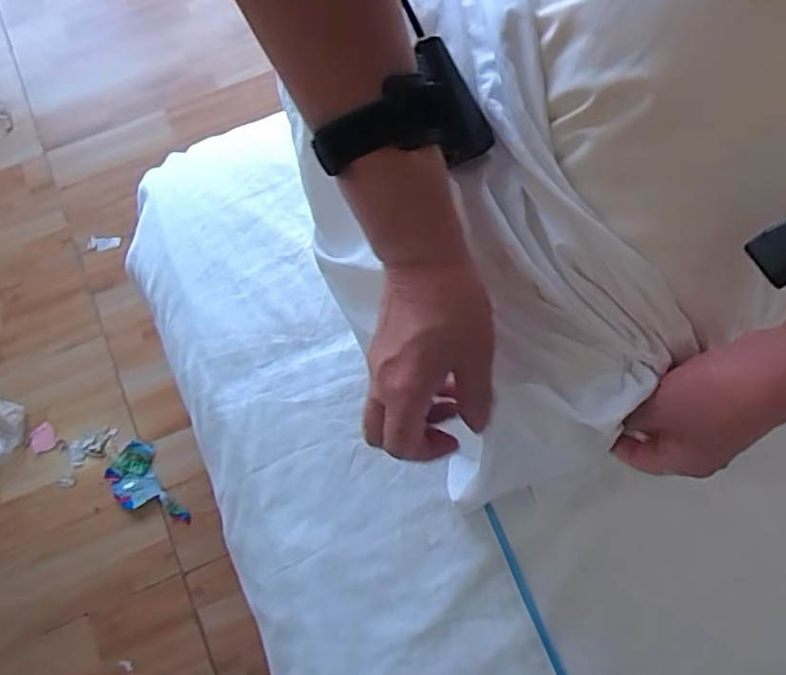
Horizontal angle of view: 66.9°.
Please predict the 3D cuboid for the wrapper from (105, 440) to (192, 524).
[{"bbox_3d":[-0.416,0.256,0.991,0.087,0.013,0.160,-33,80,-5],"label":"wrapper"}]

